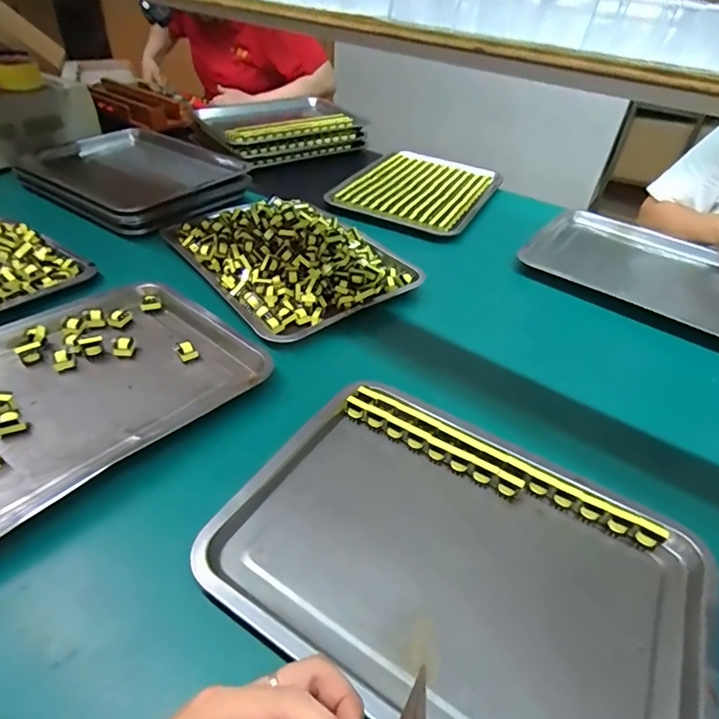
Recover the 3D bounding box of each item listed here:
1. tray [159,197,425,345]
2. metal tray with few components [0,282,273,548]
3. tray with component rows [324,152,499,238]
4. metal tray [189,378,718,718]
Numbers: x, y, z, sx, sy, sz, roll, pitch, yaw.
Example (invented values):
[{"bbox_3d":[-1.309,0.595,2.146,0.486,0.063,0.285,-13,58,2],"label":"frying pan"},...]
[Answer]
[{"bbox_3d":[-0.098,-0.178,0.734,0.298,0.072,0.352,-22,47,-28],"label":"tray"},{"bbox_3d":[-0.317,0.035,0.496,0.291,0.035,0.391,32,48,29],"label":"metal tray with few components"},{"bbox_3d":[0.136,-0.378,1.014,0.273,0.030,0.367,22,43,19],"label":"tray with component rows"},{"bbox_3d":[0.087,0.171,0.397,0.373,0.033,0.275,24,44,21],"label":"metal tray"}]

